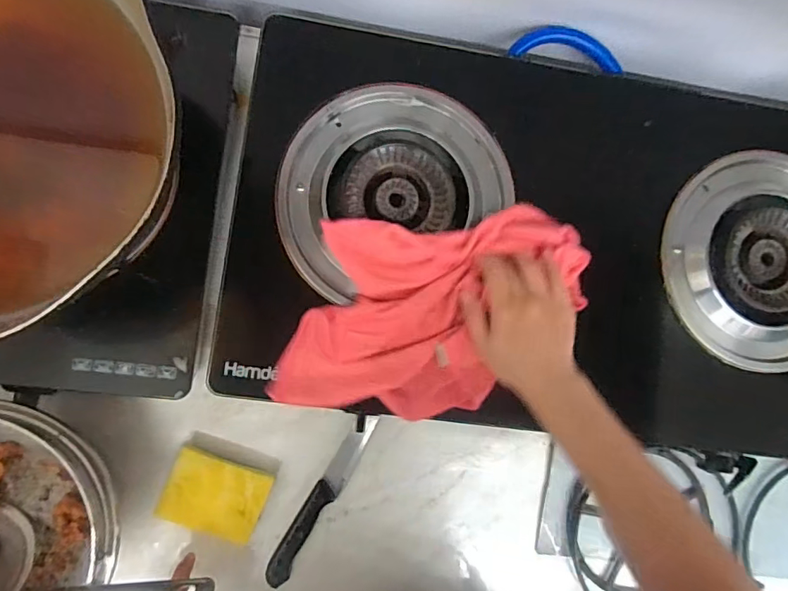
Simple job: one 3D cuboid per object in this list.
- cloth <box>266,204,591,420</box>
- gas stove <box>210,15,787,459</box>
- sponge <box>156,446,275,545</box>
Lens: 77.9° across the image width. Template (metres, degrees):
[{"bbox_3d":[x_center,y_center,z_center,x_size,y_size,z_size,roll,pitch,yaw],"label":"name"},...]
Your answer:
[{"bbox_3d":[0.038,0.017,0.459,0.296,0.022,0.181,-6,87,-7],"label":"cloth"},{"bbox_3d":[0.180,-0.045,0.548,0.685,0.129,0.373,7,86,-6],"label":"gas stove"},{"bbox_3d":[-0.185,0.208,0.515,0.099,0.036,0.071,23,84,-4],"label":"sponge"}]

